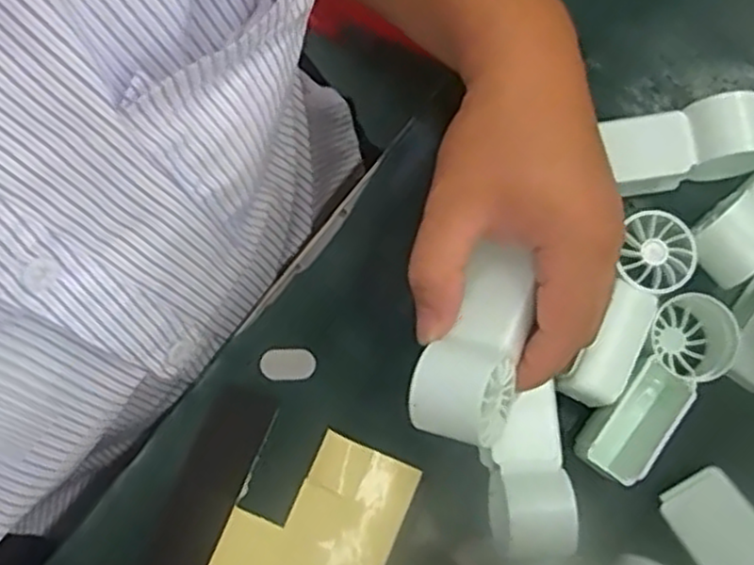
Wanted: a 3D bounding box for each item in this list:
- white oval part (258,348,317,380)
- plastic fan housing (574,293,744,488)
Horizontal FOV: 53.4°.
[{"bbox_3d":[-0.043,0.040,0.364,0.026,0.004,0.015,-1,82,-4],"label":"white oval part"},{"bbox_3d":[0.129,0.049,0.350,0.038,0.034,0.094,41,82,2],"label":"plastic fan housing"}]

